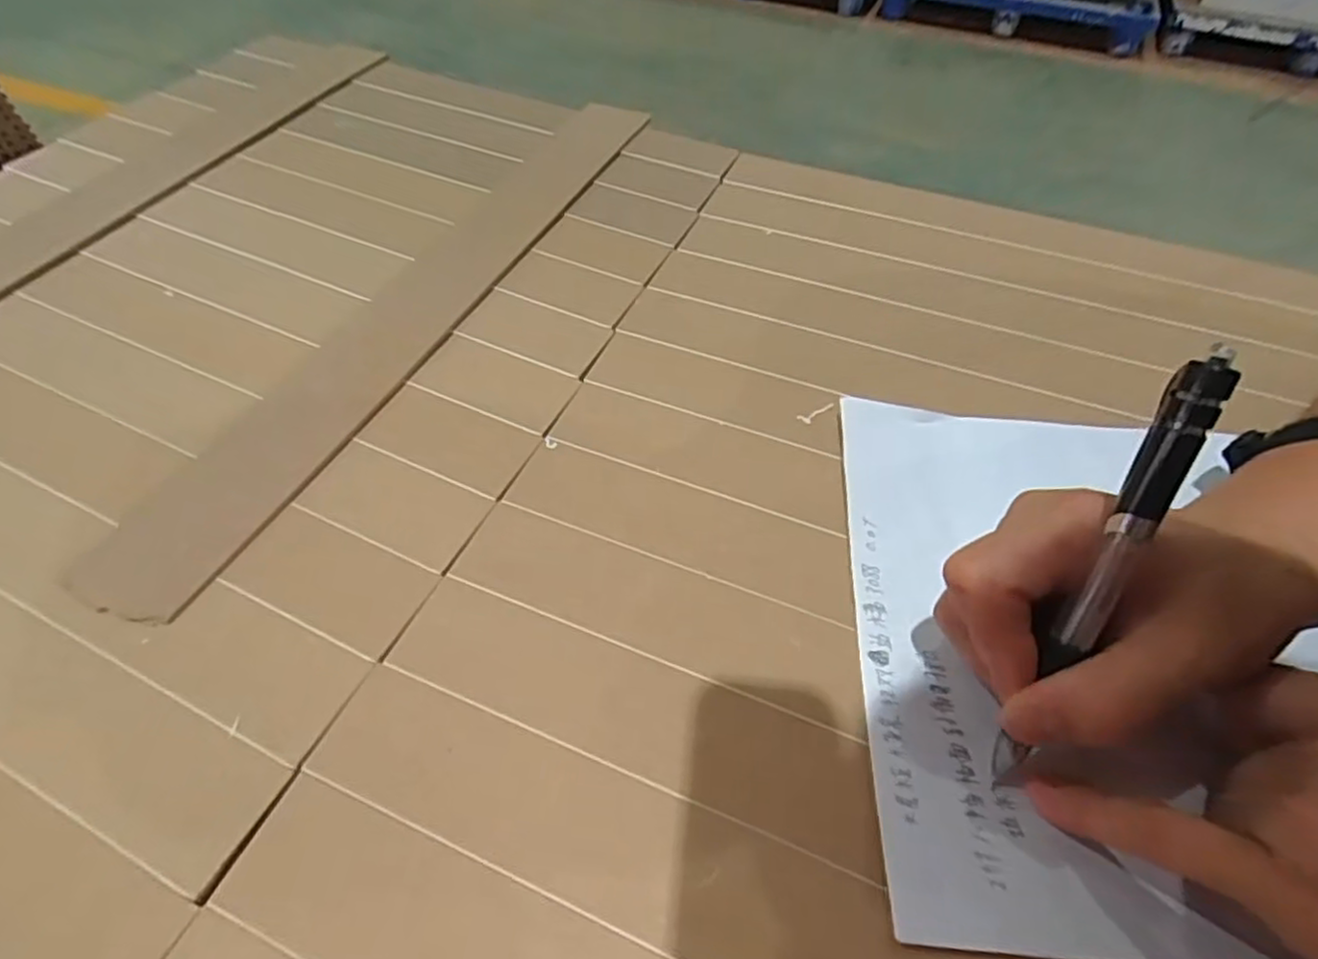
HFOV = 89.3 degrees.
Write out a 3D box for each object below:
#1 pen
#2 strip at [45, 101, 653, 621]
[{"bbox_3d":[0.126,0.031,0.193,0.012,0.138,0.015,17,25,11],"label":"pen"},{"bbox_3d":[-0.122,-0.107,0.365,0.058,0.009,0.420,21,55,14],"label":"strip"}]

